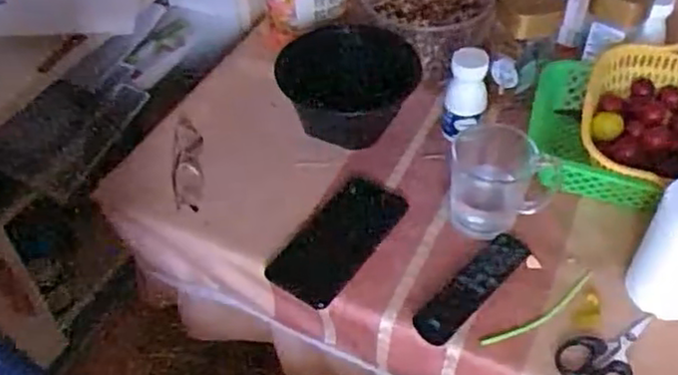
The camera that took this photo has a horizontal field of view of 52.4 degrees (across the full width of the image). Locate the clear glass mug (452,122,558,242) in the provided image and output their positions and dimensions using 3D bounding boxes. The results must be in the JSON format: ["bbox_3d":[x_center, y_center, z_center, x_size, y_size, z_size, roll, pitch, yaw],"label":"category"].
[{"bbox_3d":[0.166,-0.012,0.709,0.116,0.087,0.107,17,50,16],"label":"clear glass mug"}]

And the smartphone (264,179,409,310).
[{"bbox_3d":[0.001,0.052,0.714,0.083,0.012,0.163,29,54,25],"label":"smartphone"}]

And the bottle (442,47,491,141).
[{"bbox_3d":[0.142,-0.101,0.774,0.044,0.098,0.050,-6,48,-4],"label":"bottle"}]

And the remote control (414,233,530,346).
[{"bbox_3d":[0.128,0.094,0.664,0.040,0.018,0.149,34,57,28],"label":"remote control"}]

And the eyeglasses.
[{"bbox_3d":[-0.171,-0.031,0.782,0.031,0.014,0.132,-6,48,-4],"label":"eyeglasses"}]

